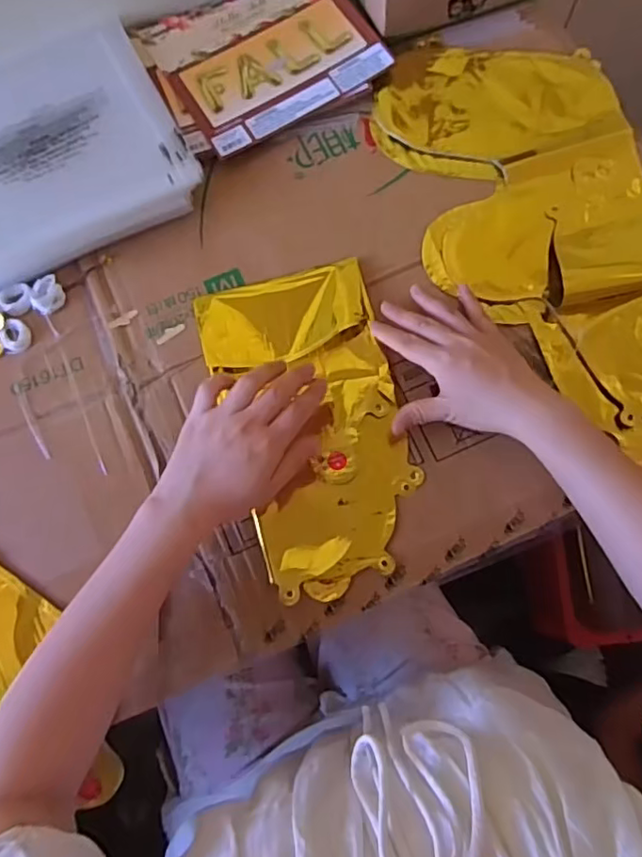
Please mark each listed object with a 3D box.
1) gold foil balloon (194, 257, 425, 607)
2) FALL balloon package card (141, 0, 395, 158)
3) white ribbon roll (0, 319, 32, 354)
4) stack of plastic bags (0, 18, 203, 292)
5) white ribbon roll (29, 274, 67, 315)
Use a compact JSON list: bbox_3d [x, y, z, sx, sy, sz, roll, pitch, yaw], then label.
[{"bbox_3d":[-0.008,-0.003,0.488,0.145,0.012,0.265,-11,79,-1],"label":"gold foil balloon"},{"bbox_3d":[-0.052,-0.362,0.568,0.188,0.013,0.159,-30,78,-6],"label":"FALL balloon package card"},{"bbox_3d":[-0.263,-0.079,0.511,0.025,0.005,0.029,-22,77,-4],"label":"white ribbon roll"},{"bbox_3d":[-0.240,-0.246,0.532,0.218,0.029,0.207,-27,78,-5],"label":"stack of plastic bags"},{"bbox_3d":[-0.239,-0.116,0.517,0.029,0.009,0.029,0,77,1],"label":"white ribbon roll"}]

